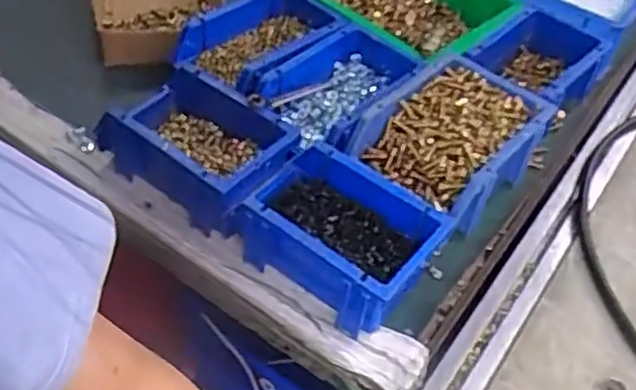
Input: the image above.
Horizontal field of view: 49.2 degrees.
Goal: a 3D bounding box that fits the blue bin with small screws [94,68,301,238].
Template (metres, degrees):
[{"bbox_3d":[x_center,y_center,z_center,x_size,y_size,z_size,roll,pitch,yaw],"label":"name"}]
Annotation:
[{"bbox_3d":[-0.111,-0.048,0.615,0.178,0.068,0.098,32,53,21],"label":"blue bin with small screws"}]

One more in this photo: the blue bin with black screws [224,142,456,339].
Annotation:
[{"bbox_3d":[0.011,0.030,0.563,0.159,0.070,0.106,28,52,18],"label":"blue bin with black screws"}]

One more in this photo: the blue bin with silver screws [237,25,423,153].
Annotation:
[{"bbox_3d":[0.012,-0.099,0.669,0.117,0.060,0.165,28,51,18],"label":"blue bin with silver screws"}]

